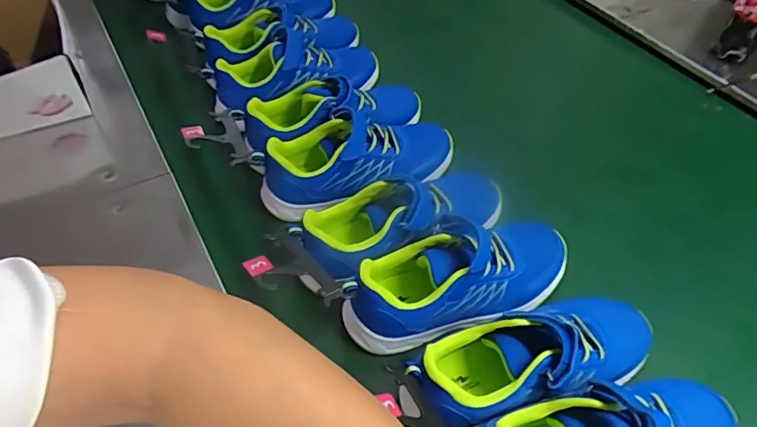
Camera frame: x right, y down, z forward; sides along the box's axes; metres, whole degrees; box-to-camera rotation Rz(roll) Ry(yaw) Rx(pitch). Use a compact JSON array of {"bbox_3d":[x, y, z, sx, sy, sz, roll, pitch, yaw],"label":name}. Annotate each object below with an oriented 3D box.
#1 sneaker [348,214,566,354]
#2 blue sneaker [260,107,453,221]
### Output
[{"bbox_3d":[0.082,0.055,0.490,0.233,0.084,0.080,-15,52,-13],"label":"sneaker"},{"bbox_3d":[-0.024,-0.071,0.593,0.231,0.079,0.080,-14,51,-12],"label":"blue sneaker"}]

